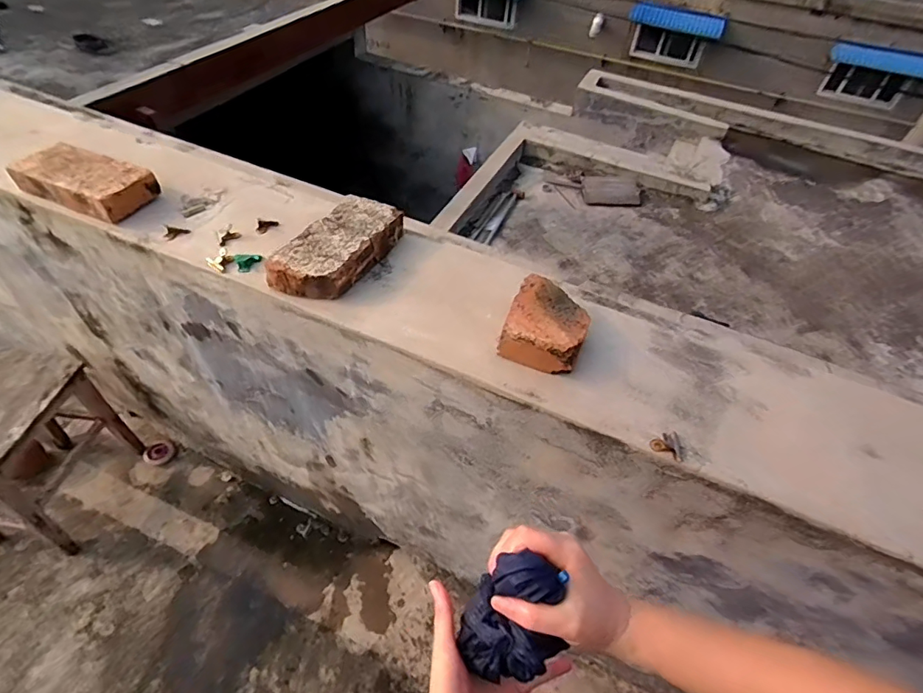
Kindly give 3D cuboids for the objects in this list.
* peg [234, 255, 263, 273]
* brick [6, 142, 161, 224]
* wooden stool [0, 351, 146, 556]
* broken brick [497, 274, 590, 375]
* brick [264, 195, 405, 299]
[{"bbox_3d":[-0.343,-0.138,0.805,0.041,0.011,0.036,-21,54,-23],"label":"peg"},{"bbox_3d":[-0.667,-0.293,0.881,0.231,0.049,0.111,19,49,11],"label":"brick"},{"bbox_3d":[-1.126,0.274,1.327,0.268,0.420,0.380,11,48,4],"label":"wooden stool"},{"bbox_3d":[0.123,-0.029,0.720,0.112,0.056,0.137,20,50,11],"label":"broken brick"},{"bbox_3d":[-0.197,-0.160,0.808,0.116,0.052,0.234,25,51,16],"label":"brick"}]

